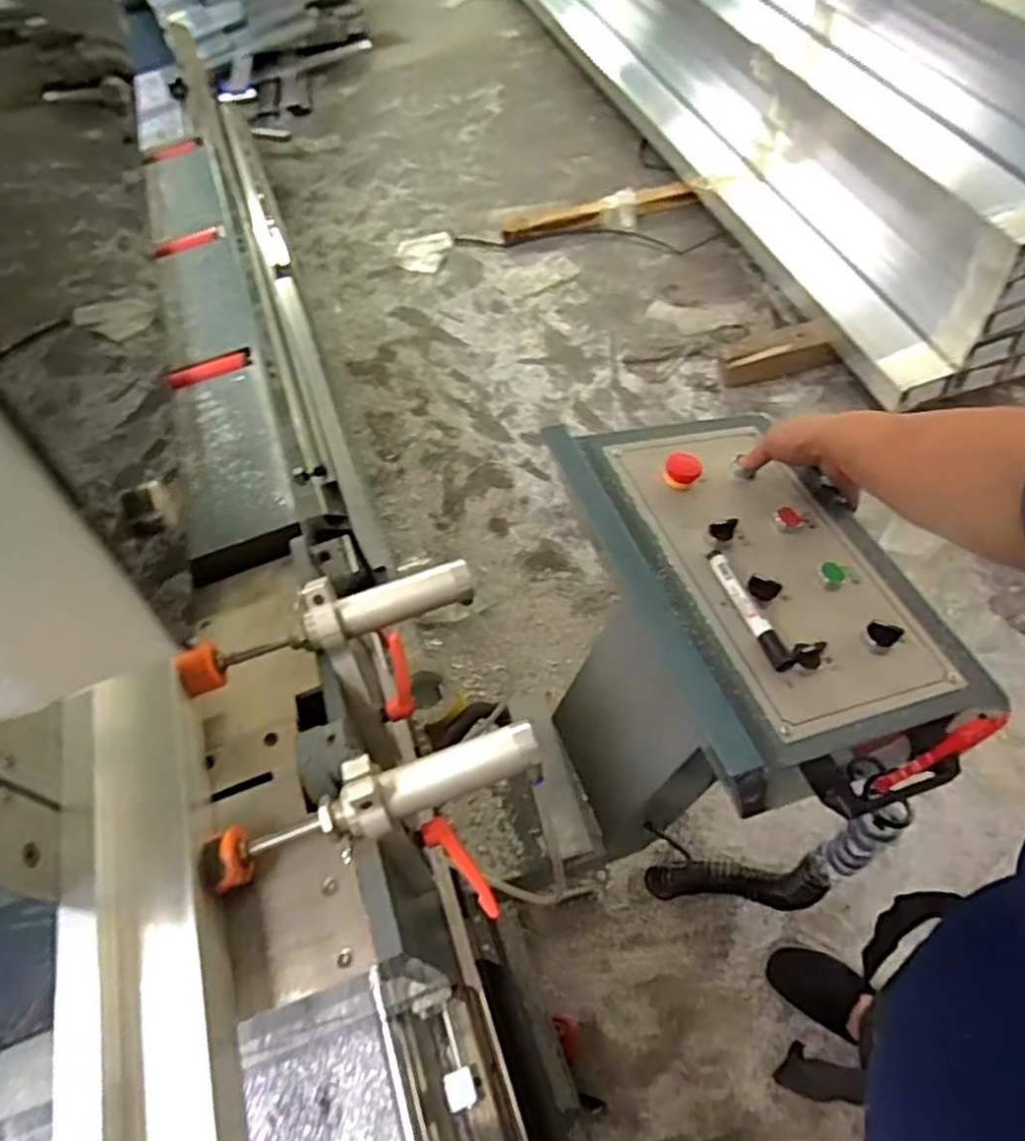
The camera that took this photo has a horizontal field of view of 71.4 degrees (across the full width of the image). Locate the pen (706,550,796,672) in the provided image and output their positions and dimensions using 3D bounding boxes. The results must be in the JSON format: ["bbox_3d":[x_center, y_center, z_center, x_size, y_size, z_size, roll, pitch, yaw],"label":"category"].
[{"bbox_3d":[0.208,0.031,0.634,0.016,0.013,0.131,-21,56,-6],"label":"pen"}]

